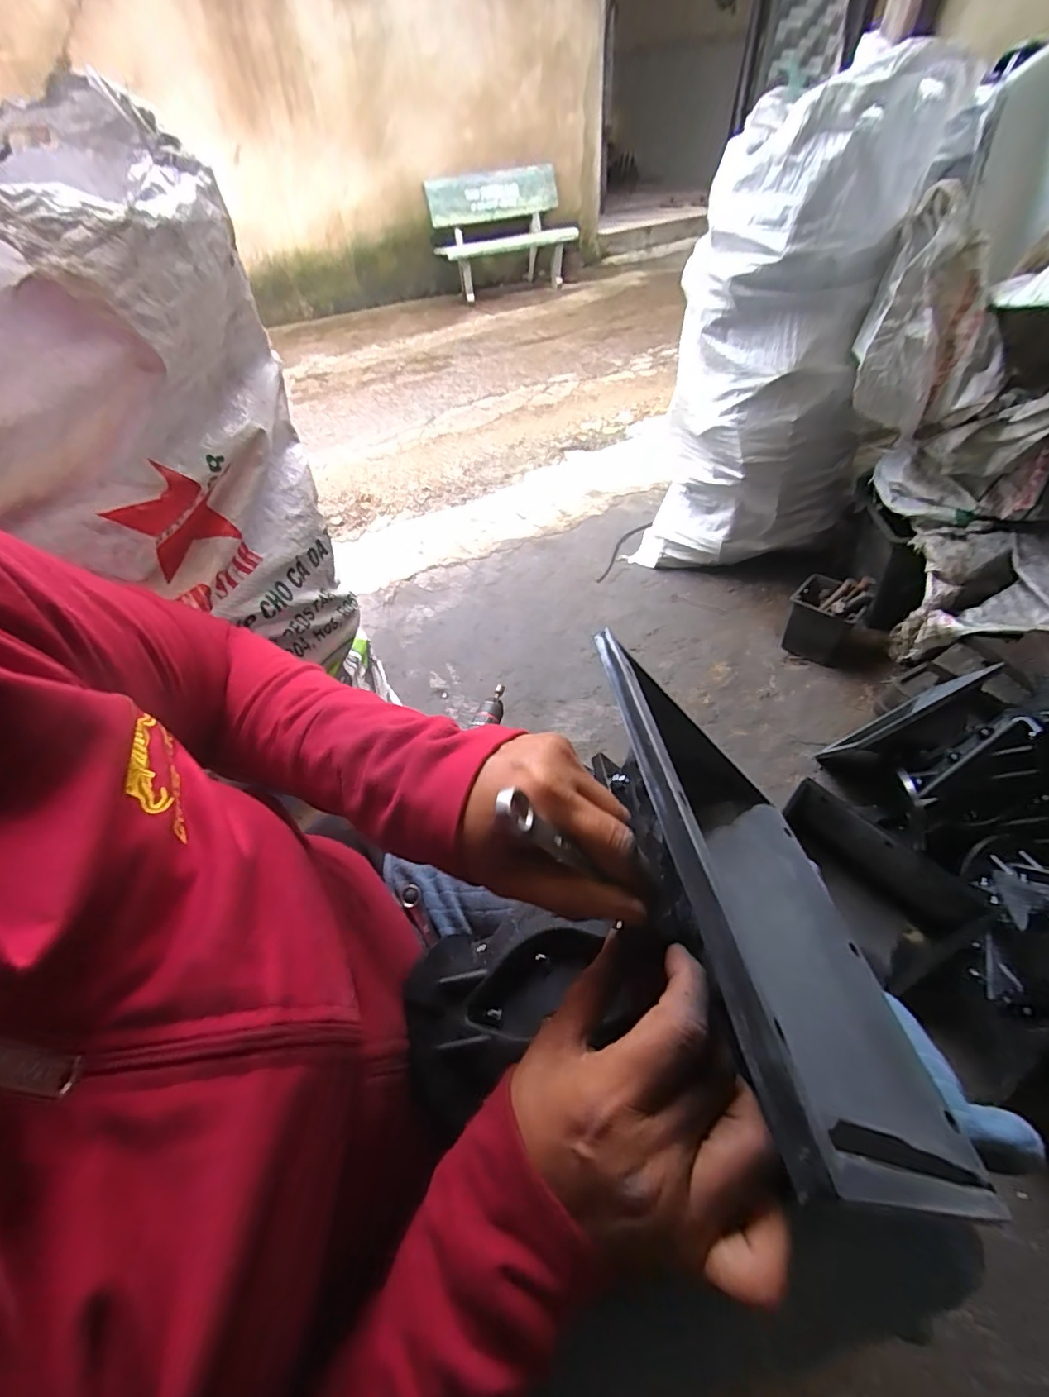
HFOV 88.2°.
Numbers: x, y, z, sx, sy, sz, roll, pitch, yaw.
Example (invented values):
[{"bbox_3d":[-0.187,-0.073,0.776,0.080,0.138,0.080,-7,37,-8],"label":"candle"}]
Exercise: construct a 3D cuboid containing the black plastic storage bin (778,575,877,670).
[{"bbox_3d":[0.646,-0.176,1.170,0.140,0.154,0.133,25,54,24],"label":"black plastic storage bin"}]

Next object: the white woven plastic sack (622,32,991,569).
[{"bbox_3d":[0.538,-0.694,1.154,0.445,0.805,0.299,17,52,19],"label":"white woven plastic sack"}]

